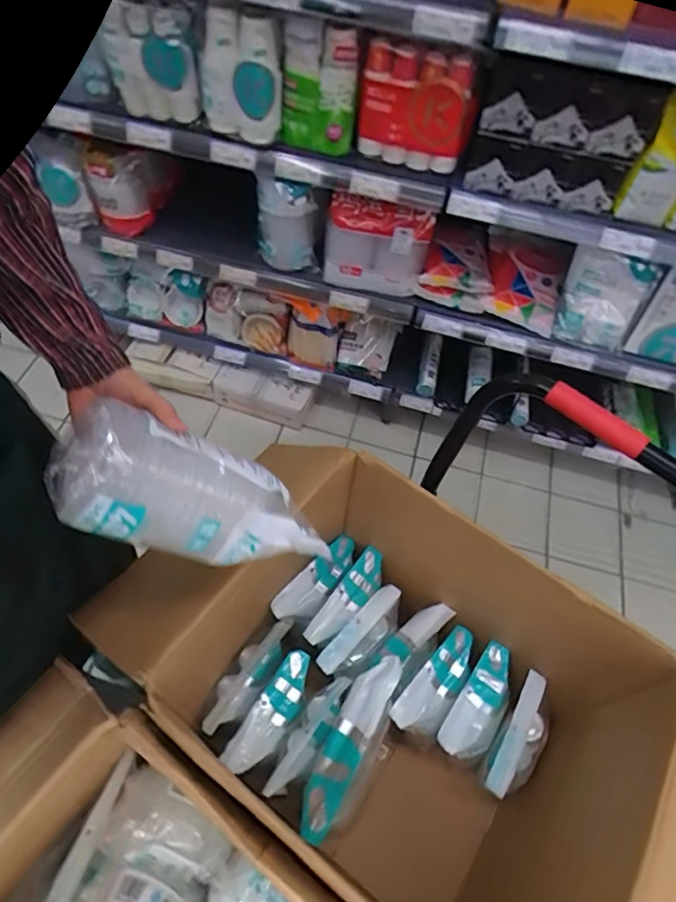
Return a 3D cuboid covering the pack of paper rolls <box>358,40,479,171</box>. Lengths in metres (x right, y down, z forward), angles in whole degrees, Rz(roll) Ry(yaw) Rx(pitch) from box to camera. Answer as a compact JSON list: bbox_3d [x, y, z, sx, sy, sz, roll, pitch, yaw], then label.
[{"bbox_3d":[0.131,-0.578,0.918,0.202,0.163,0.051,21,58,7],"label":"pack of paper rolls"}]

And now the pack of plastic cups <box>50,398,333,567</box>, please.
[{"bbox_3d":[-0.144,0.048,0.530,0.232,0.118,0.110,25,58,-29],"label":"pack of plastic cups"}]

